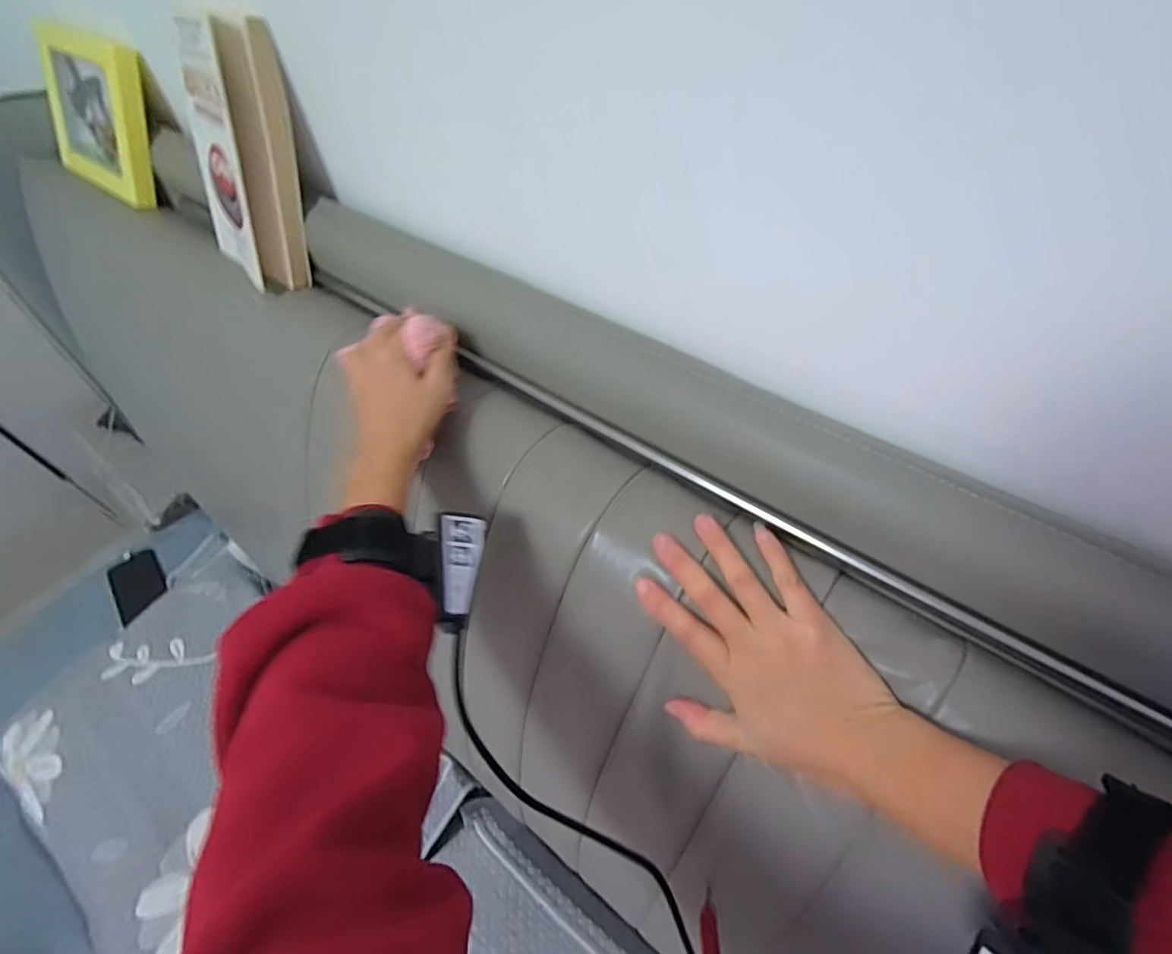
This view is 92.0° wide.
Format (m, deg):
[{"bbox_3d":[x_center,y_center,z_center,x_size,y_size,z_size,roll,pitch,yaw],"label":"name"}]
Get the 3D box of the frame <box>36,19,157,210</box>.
[{"bbox_3d":[-0.580,-0.428,0.669,0.192,0.163,0.034,30,33,22],"label":"frame"}]

